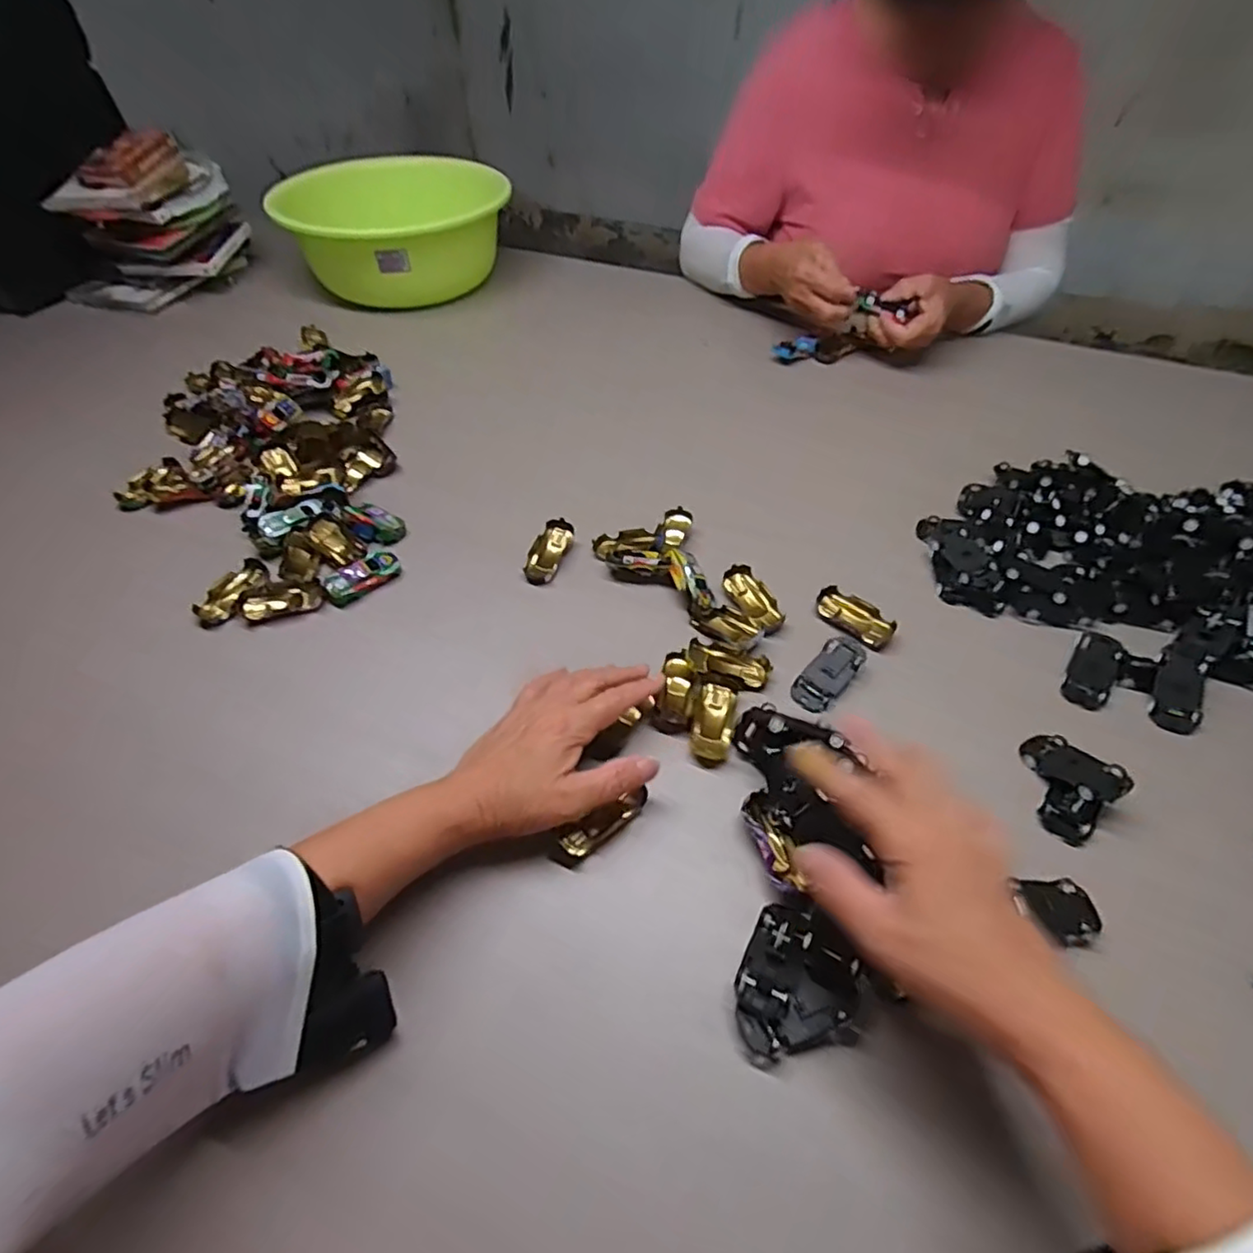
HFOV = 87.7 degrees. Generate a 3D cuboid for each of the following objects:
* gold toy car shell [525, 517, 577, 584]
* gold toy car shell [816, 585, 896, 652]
[{"bbox_3d":[-0.069,-0.066,0.577,0.027,0.023,0.061,15,51,13],"label":"gold toy car shell"},{"bbox_3d":[0.183,-0.006,0.527,0.064,0.018,0.032,33,57,25],"label":"gold toy car shell"}]

